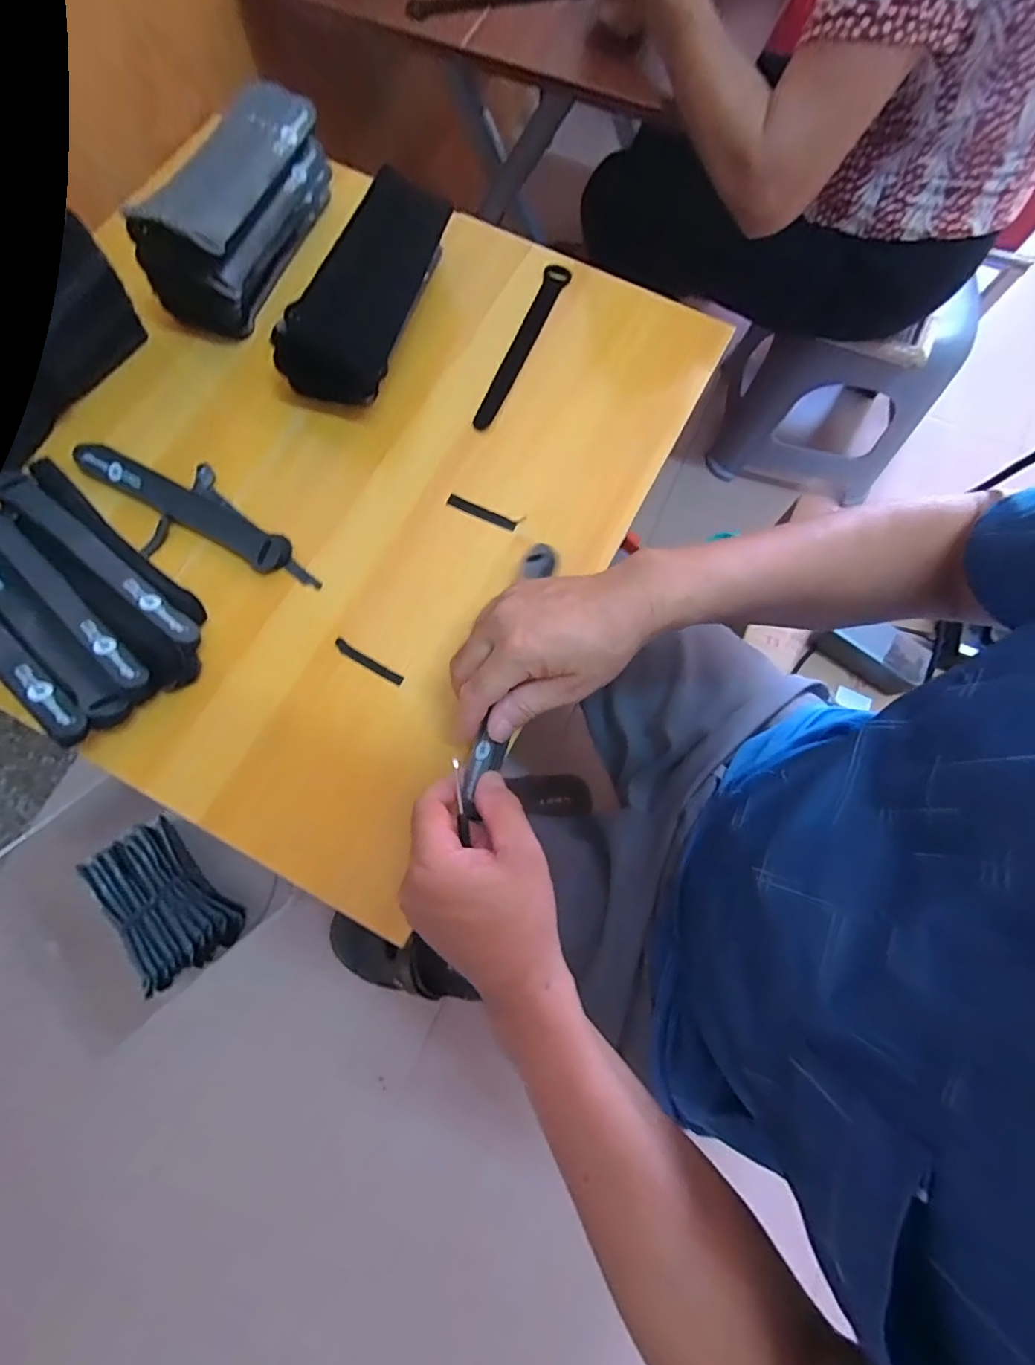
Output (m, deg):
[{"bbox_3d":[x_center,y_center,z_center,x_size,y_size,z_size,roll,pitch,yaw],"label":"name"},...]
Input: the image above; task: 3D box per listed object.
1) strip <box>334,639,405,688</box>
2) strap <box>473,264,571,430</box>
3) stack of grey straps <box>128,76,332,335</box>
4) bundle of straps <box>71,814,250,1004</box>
[{"bbox_3d":[-0.114,-0.016,0.415,0.060,0.004,0.009,32,76,7],"label":"strip"},{"bbox_3d":[0.004,-0.310,0.497,0.020,0.010,0.192,22,75,5],"label":"strap"},{"bbox_3d":[-0.243,-0.418,0.477,0.076,0.087,0.198,17,75,3],"label":"stack of grey straps"},{"bbox_3d":[-0.503,0.306,0.771,0.134,0.051,0.215,-38,79,-10],"label":"bundle of straps"}]

